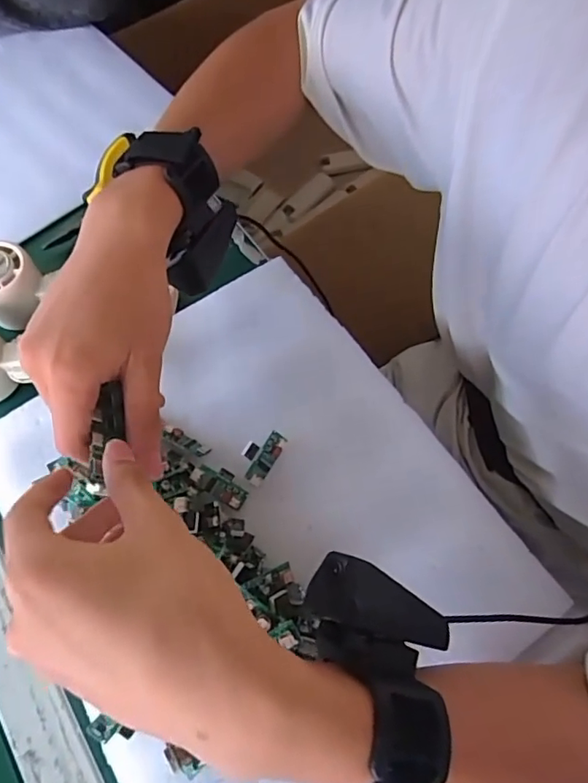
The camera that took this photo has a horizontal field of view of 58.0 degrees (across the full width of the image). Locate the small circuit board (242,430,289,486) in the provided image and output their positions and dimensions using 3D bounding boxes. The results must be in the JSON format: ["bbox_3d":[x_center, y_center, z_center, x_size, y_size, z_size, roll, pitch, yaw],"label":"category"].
[{"bbox_3d":[-0.023,0.043,0.364,0.024,0.006,0.039,29,72,14],"label":"small circuit board"}]

